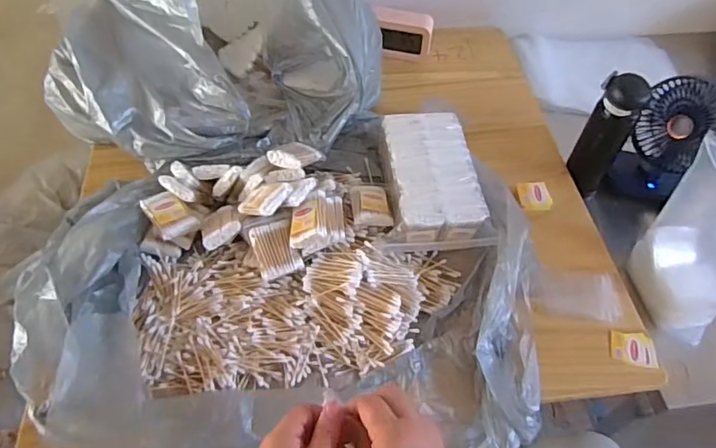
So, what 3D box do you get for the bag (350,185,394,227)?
[{"bbox_3d":[0.019,-0.026,0.752,0.055,0.023,0.073,-4,53,-4],"label":"bag"}]

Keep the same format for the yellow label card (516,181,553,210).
[{"bbox_3d":[0.275,-0.043,0.814,0.057,0.006,0.045,-5,80,-17],"label":"yellow label card"}]

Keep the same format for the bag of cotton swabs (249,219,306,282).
[{"bbox_3d":[-0.107,0.035,0.693,0.058,0.019,0.072,-14,71,-19],"label":"bag of cotton swabs"}]

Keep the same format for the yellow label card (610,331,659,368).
[{"bbox_3d":[0.360,0.164,0.685,0.057,0.011,0.041,9,66,1],"label":"yellow label card"}]

